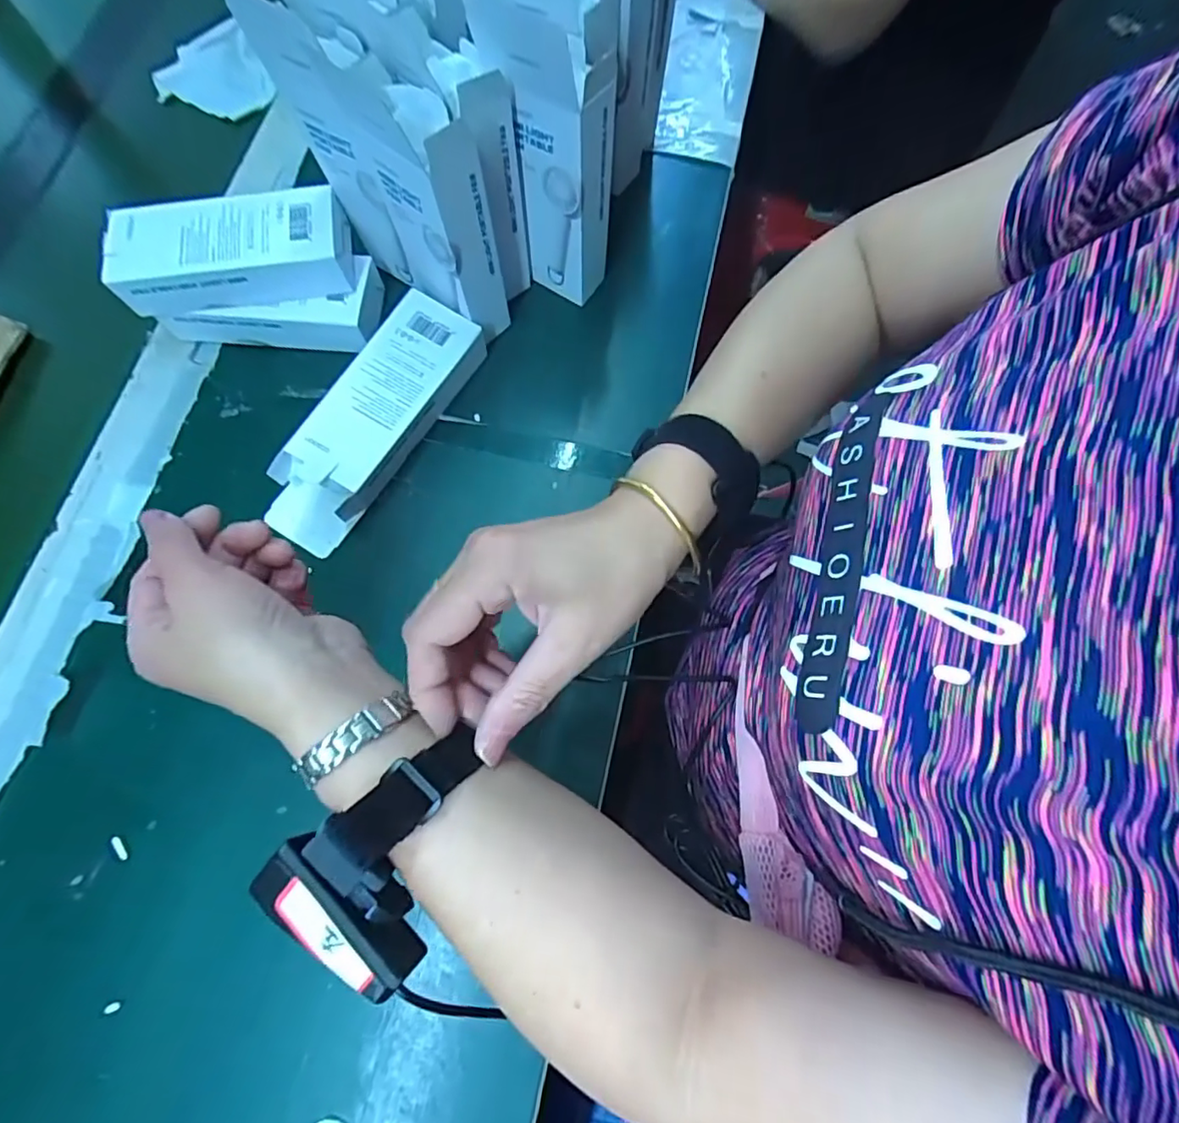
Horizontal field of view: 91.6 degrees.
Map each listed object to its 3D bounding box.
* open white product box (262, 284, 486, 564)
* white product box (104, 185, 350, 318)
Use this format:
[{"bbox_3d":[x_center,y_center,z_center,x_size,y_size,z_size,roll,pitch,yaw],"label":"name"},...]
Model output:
[{"bbox_3d":[-0.165,-0.105,0.438,0.076,0.041,0.209,31,75,8],"label":"open white product box"},{"bbox_3d":[-0.265,-0.233,0.430,0.168,0.038,0.071,-9,74,-2],"label":"white product box"}]

